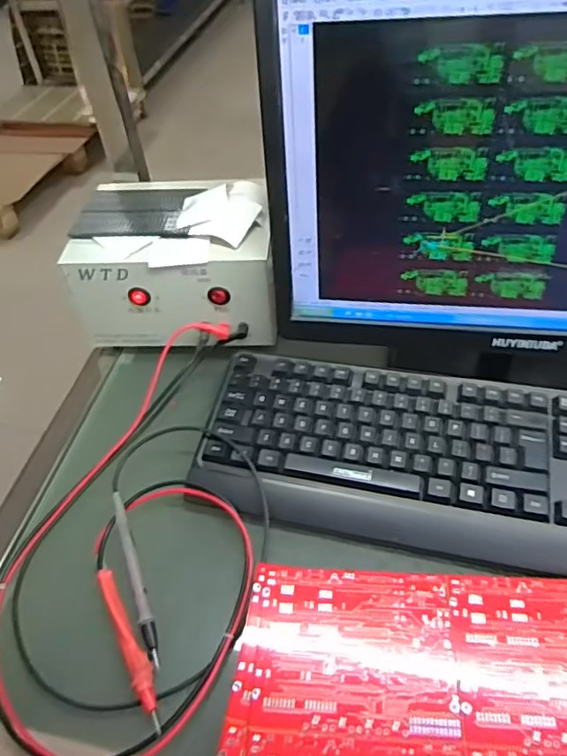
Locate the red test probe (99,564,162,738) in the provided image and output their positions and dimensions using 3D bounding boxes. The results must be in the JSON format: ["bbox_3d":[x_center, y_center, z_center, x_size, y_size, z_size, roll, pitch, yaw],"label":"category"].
[{"bbox_3d":[-0.109,0.191,0.412,0.015,0.011,0.121,-24,50,-16],"label":"red test probe"}]

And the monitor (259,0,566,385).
[{"bbox_3d":[0.206,-0.125,0.434,0.427,0.336,0.083,0,48,6],"label":"monitor"}]

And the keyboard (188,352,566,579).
[{"bbox_3d":[0.145,0.067,0.477,0.429,0.031,0.158,7,49,12],"label":"keyboard"}]

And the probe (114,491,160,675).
[{"bbox_3d":[-0.115,0.151,0.442,0.010,0.015,0.139,-19,49,-11],"label":"probe"}]

